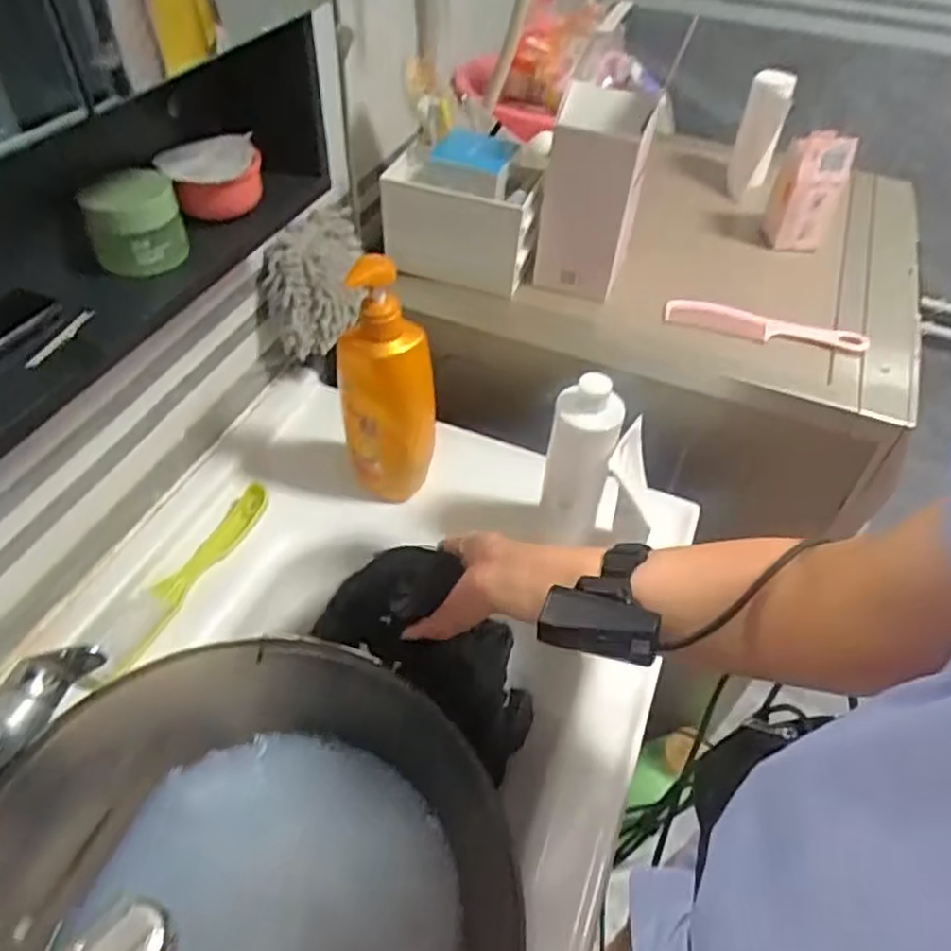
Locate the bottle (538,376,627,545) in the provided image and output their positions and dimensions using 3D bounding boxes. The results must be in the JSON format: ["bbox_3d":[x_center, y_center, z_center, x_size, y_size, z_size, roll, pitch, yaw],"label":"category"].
[{"bbox_3d":[0.098,-0.009,0.676,0.059,0.220,0.051,12,48,7],"label":"bottle"}]

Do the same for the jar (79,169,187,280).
[{"bbox_3d":[-0.238,-0.176,0.492,0.061,0.052,0.052,-19,51,-19],"label":"jar"}]

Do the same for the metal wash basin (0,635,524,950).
[{"bbox_3d":[-0.158,0.314,0.471,0.336,0.136,0.359,2,47,-2],"label":"metal wash basin"}]

